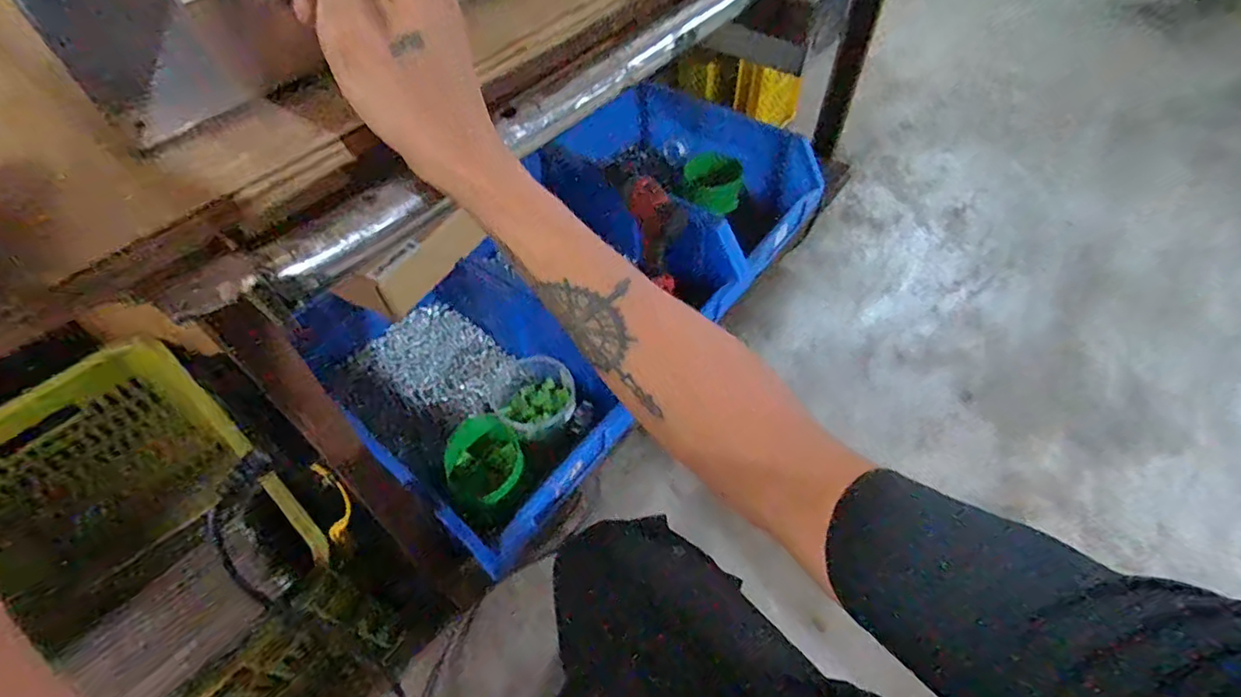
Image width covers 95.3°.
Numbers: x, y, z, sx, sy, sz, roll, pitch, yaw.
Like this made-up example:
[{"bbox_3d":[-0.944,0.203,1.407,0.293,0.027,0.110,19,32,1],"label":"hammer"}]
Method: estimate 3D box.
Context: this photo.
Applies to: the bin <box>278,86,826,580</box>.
[{"bbox_3d":[-0.046,-0.124,0.937,0.429,0.184,0.843,33,61,23],"label":"bin"}]

